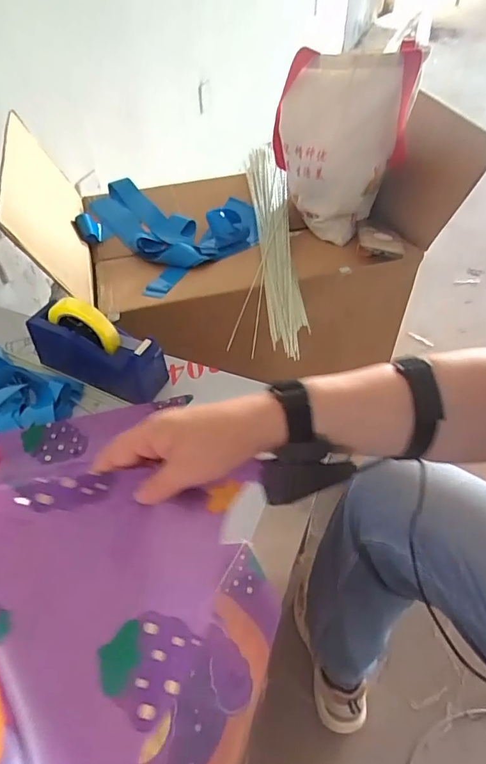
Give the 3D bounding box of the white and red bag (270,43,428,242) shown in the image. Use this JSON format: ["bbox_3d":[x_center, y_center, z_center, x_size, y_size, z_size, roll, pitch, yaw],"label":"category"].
[{"bbox_3d":[0.171,-0.426,0.881,0.242,0.279,0.135,9,50,9],"label":"white and red bag"}]

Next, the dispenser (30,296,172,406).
[{"bbox_3d":[-0.220,-0.060,0.709,0.195,0.106,0.064,19,52,17],"label":"dispenser"}]

